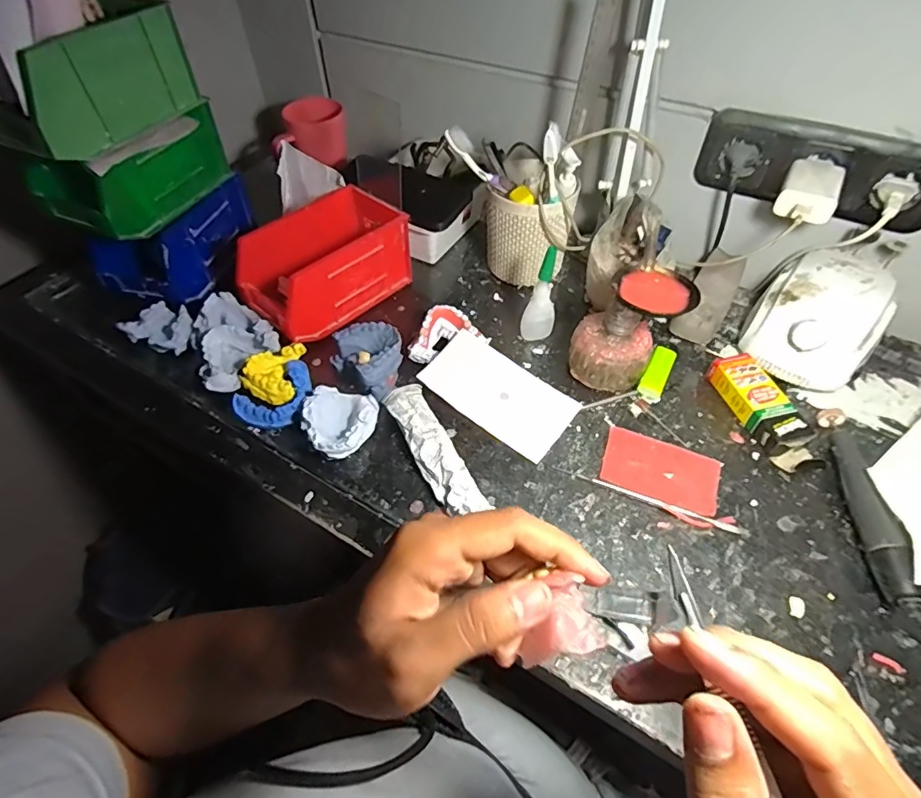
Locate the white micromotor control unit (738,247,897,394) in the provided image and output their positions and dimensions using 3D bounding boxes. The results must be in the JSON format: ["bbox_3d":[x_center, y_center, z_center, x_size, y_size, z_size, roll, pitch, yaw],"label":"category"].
[{"bbox_3d":[0.354,-0.079,0.501,0.110,0.079,0.140,32,58,23],"label":"white micromotor control unit"}]

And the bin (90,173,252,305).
[{"bbox_3d":[-0.331,-0.190,0.588,0.099,0.080,0.168,11,52,9],"label":"bin"}]

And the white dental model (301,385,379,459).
[{"bbox_3d":[-0.110,0.024,0.457,0.059,0.033,0.065,9,52,7],"label":"white dental model"}]

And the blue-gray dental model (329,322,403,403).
[{"bbox_3d":[-0.085,-0.041,0.499,0.060,0.043,0.071,-37,60,-26],"label":"blue-gray dental model"}]

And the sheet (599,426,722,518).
[{"bbox_3d":[0.176,0.063,0.444,0.096,0.004,0.061,20,54,15],"label":"sheet"}]

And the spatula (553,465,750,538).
[{"bbox_3d":[0.158,0.084,0.426,0.159,0.004,0.008,17,54,13],"label":"spatula"}]

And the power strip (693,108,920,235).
[{"bbox_3d":[0.352,-0.226,0.498,0.216,0.075,0.021,24,49,18],"label":"power strip"}]

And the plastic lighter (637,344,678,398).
[{"bbox_3d":[0.198,-0.025,0.509,0.022,0.011,0.071,25,56,19],"label":"plastic lighter"}]

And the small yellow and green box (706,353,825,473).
[{"bbox_3d":[0.281,0.011,0.470,0.040,0.027,0.121,-13,53,-10],"label":"small yellow and green box"}]

